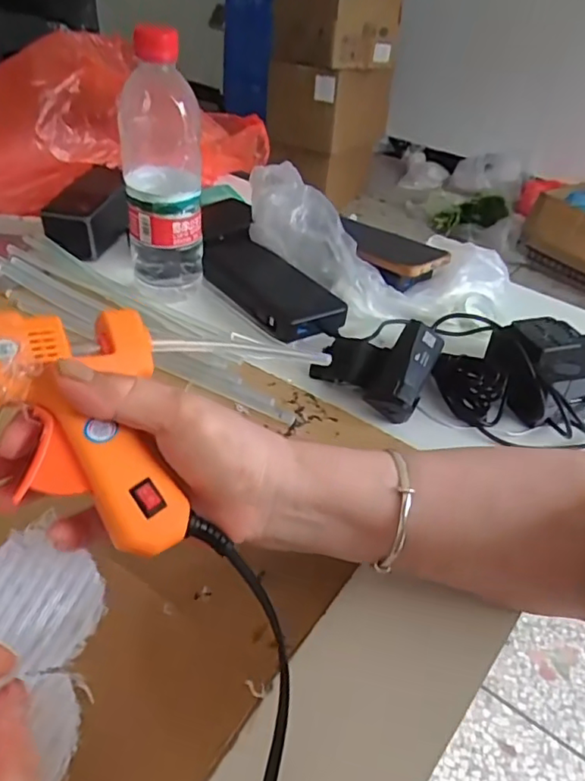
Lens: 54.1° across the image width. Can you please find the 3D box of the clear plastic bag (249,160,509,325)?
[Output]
[{"bbox_3d":[0.071,-0.136,0.556,0.275,0.072,0.123,24,40,3],"label":"clear plastic bag"}]

